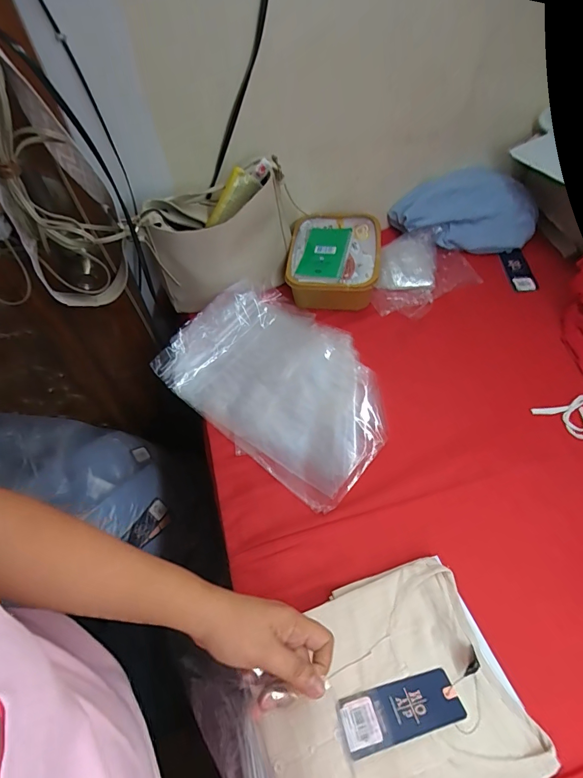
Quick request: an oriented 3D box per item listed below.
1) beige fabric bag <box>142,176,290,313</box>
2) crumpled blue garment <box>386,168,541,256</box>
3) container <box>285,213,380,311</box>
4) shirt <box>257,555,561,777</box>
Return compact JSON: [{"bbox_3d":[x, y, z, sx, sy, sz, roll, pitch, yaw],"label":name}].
[{"bbox_3d":[-0.107,-0.238,0.677,0.248,0.185,0.095,-14,57,-9],"label":"beige fabric bag"},{"bbox_3d":[0.343,-0.355,0.777,0.274,0.098,0.120,7,56,5],"label":"crumpled blue garment"},{"bbox_3d":[0.080,-0.252,0.744,0.166,0.067,0.206,8,56,6],"label":"container"},{"bbox_3d":[0.096,0.310,0.390,0.246,0.035,0.208,-18,58,-9],"label":"shirt"}]

